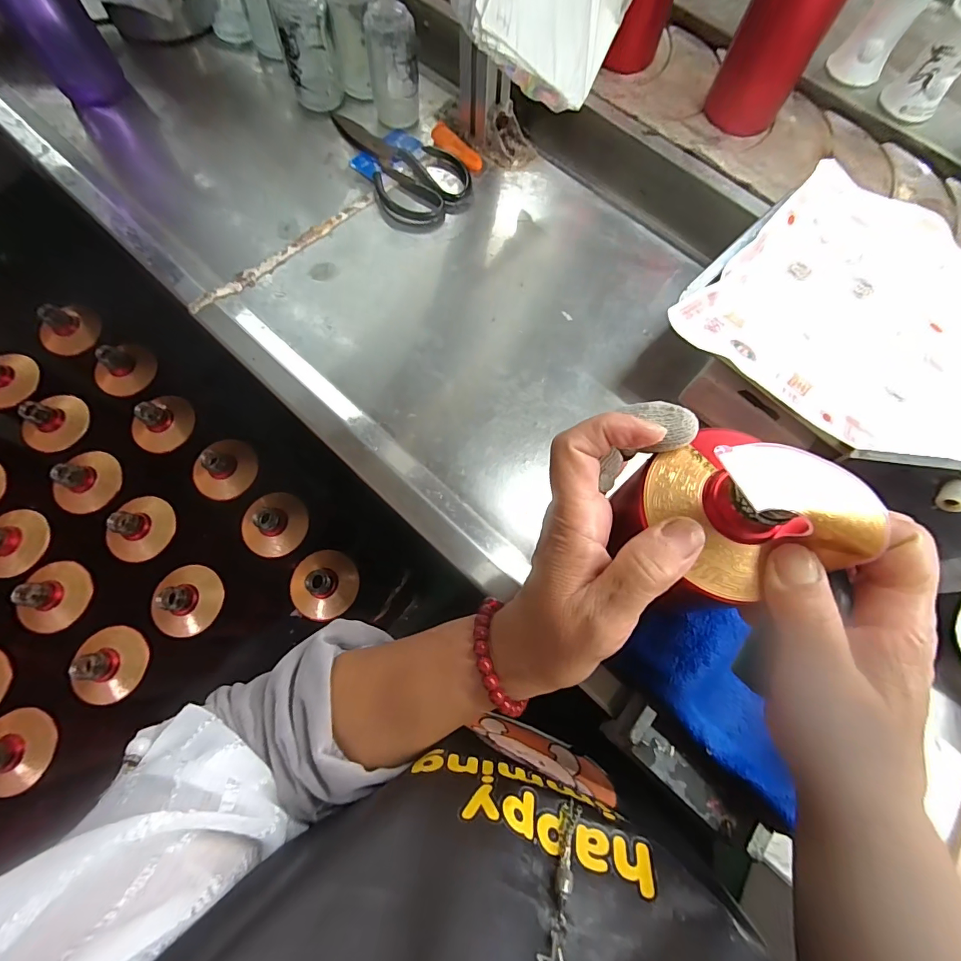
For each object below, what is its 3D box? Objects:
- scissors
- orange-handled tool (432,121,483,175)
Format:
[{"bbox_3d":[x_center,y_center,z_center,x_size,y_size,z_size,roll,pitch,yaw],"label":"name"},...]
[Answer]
[{"bbox_3d":[-0.098,-0.376,0.514,0.100,0.016,0.193,-33,76,-11],"label":"scissors"},{"bbox_3d":[-0.029,-0.389,0.520,0.028,0.010,0.081,-40,78,-13],"label":"orange-handled tool"}]

